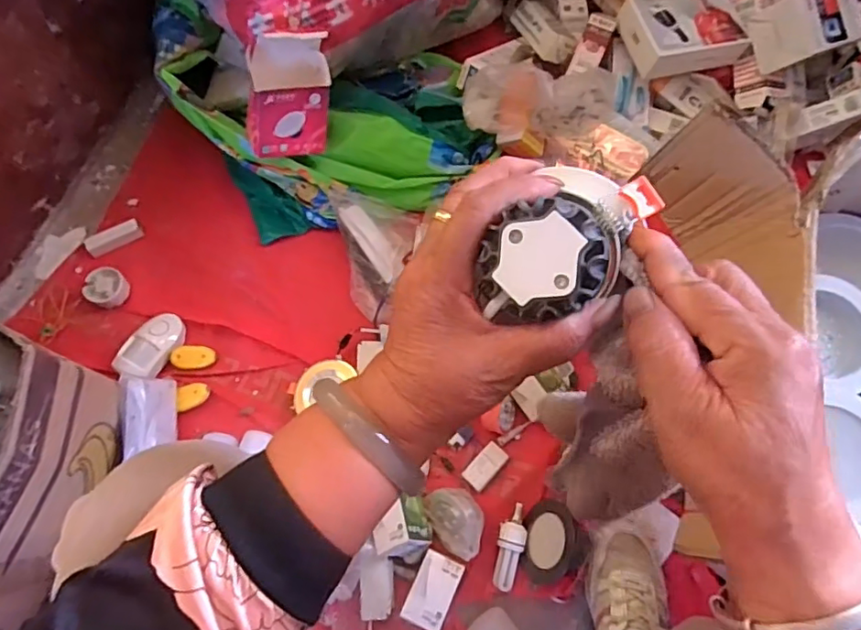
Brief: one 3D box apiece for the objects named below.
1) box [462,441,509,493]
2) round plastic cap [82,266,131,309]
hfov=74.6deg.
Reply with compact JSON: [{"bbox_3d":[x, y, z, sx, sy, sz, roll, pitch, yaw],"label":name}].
[{"bbox_3d":[0.073,0.200,0.750,0.034,0.010,0.062,41,74,15],"label":"box"},{"bbox_3d":[-0.483,-0.041,0.846,0.057,0.024,0.056,0,68,0],"label":"round plastic cap"}]

